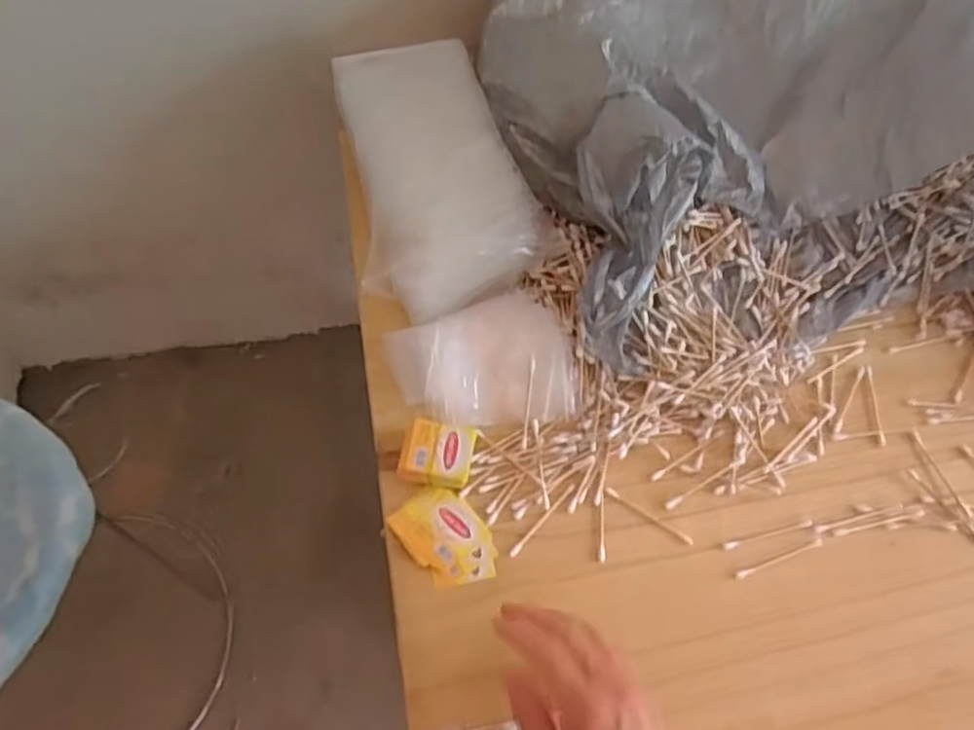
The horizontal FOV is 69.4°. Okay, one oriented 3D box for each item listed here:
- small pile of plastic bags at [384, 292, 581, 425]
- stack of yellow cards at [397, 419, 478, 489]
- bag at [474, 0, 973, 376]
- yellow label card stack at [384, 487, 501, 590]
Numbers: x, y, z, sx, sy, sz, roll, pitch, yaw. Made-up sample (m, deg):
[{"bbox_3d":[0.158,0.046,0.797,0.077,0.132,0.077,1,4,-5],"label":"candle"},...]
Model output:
[{"bbox_3d":[-0.003,-0.003,0.550,0.133,0.030,0.104,-11,60,-10],"label":"small pile of plastic bags"},{"bbox_3d":[-0.035,0.067,0.510,0.050,0.023,0.045,9,58,2],"label":"stack of yellow cards"},{"bbox_3d":[0.272,-0.234,0.632,0.516,0.163,0.424,-5,59,-6],"label":"bag"},{"bbox_3d":[-0.028,0.120,0.492,0.052,0.005,0.075,-34,66,-22],"label":"yellow label card stack"}]

